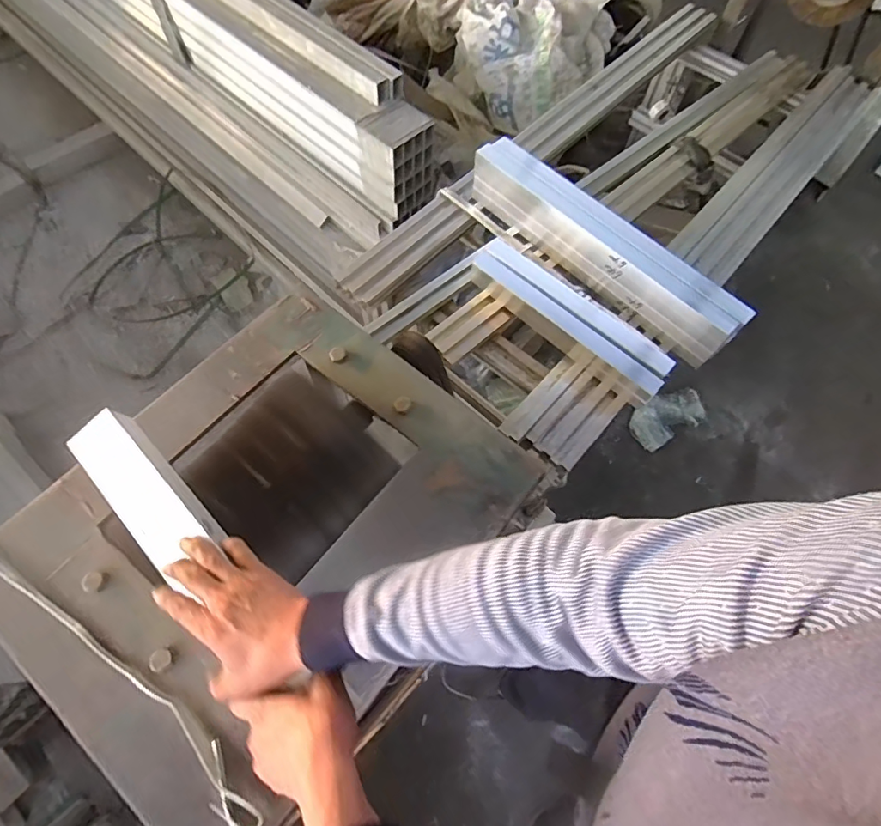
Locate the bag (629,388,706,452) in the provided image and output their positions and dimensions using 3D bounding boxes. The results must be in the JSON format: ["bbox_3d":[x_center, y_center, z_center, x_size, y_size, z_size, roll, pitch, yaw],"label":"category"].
[{"bbox_3d":[0.734,0.007,1.574,0.266,0.050,0.142,-27,70,-14],"label":"bag"}]

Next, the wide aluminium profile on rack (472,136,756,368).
[{"bbox_3d":[0.321,-0.344,1.015,0.633,0.123,0.074,43,70,15],"label":"wide aluminium profile on rack"}]

